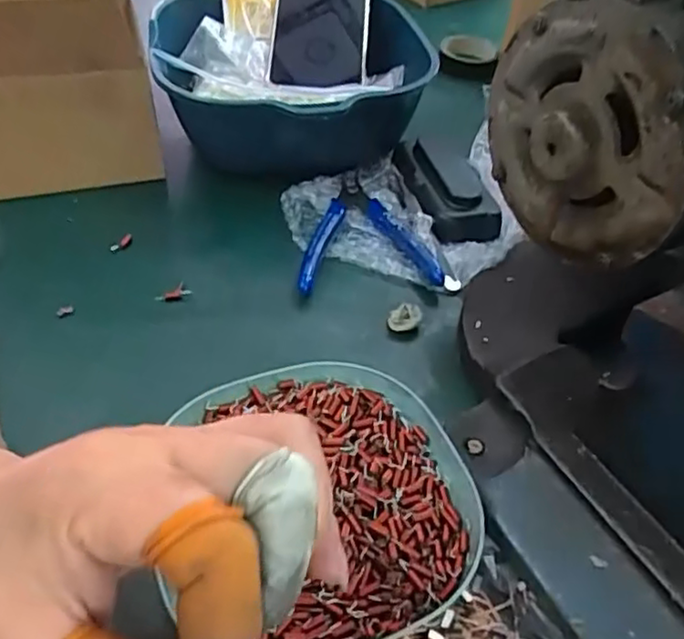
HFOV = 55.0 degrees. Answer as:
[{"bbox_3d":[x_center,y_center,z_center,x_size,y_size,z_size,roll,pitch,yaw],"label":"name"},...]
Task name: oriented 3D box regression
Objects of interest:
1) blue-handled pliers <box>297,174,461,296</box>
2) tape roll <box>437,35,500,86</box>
[{"bbox_3d":[0.017,-0.062,0.439,0.097,0.015,0.115,-4,46,-5],"label":"blue-handled pliers"},{"bbox_3d":[0.119,-0.247,0.617,0.054,0.021,0.056,7,46,7],"label":"tape roll"}]

